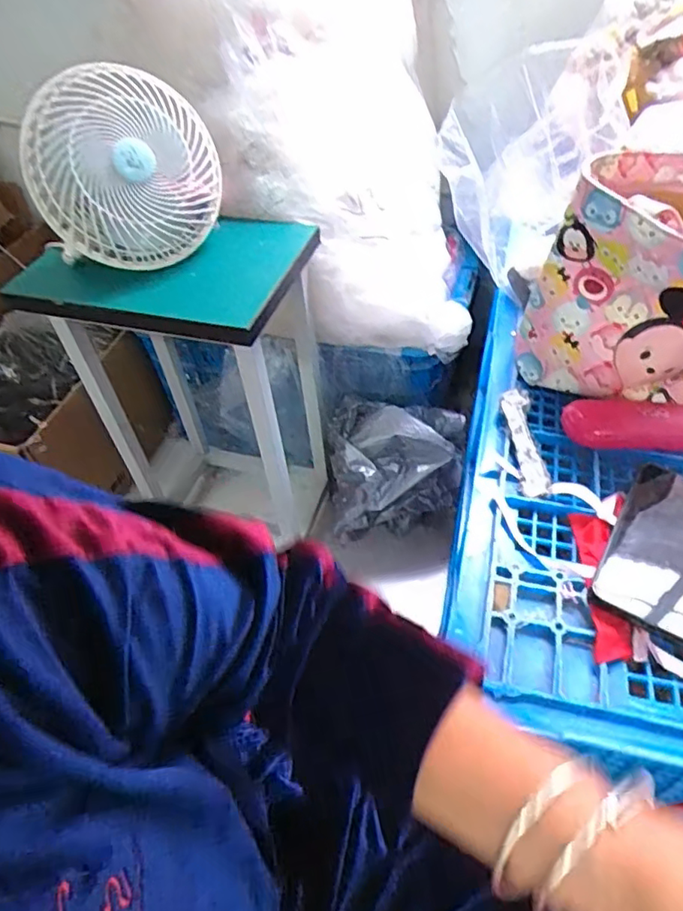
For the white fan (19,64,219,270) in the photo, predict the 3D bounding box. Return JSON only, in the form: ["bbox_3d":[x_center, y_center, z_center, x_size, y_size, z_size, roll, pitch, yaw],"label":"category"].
[{"bbox_3d":[-0.254,-0.332,0.679,0.212,0.192,0.091,-21,50,-13],"label":"white fan"}]

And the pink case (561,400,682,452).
[{"bbox_3d":[0.292,-0.026,0.560,0.151,0.034,0.051,-3,48,3],"label":"pink case"}]

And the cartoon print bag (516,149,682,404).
[{"bbox_3d":[0.303,-0.160,0.564,0.211,0.204,0.162,21,54,22],"label":"cartoon print bag"}]

